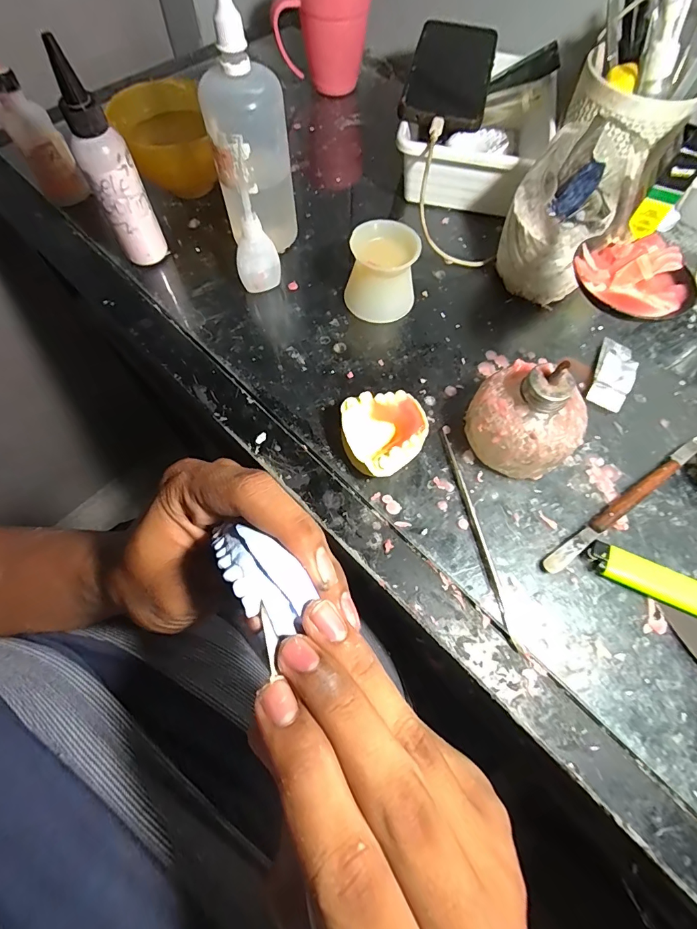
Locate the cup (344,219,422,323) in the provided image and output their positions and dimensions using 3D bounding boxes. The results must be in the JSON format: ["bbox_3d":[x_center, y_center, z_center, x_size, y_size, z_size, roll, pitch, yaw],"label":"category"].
[{"bbox_3d":[0.028,-0.160,0.349,0.056,0.055,0.056,0,67,-1],"label":"cup"}]

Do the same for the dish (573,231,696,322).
[{"bbox_3d":[0.171,-0.114,0.248,0.068,0.014,0.057,24,68,9],"label":"dish"}]

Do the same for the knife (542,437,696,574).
[{"bbox_3d":[0.202,0.025,0.296,0.168,0.012,0.011,-33,71,-14],"label":"knife"}]

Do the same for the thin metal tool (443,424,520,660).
[{"bbox_3d":[0.090,0.046,0.289,0.004,0.004,0.157,-10,67,-6],"label":"thin metal tool"}]

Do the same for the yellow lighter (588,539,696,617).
[{"bbox_3d":[0.197,0.075,0.273,0.077,0.013,0.022,24,68,9],"label":"yellow lighter"}]

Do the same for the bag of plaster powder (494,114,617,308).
[{"bbox_3d":[0.173,-0.200,0.347,0.080,0.105,0.082,24,68,9],"label":"bag of plaster powder"}]

